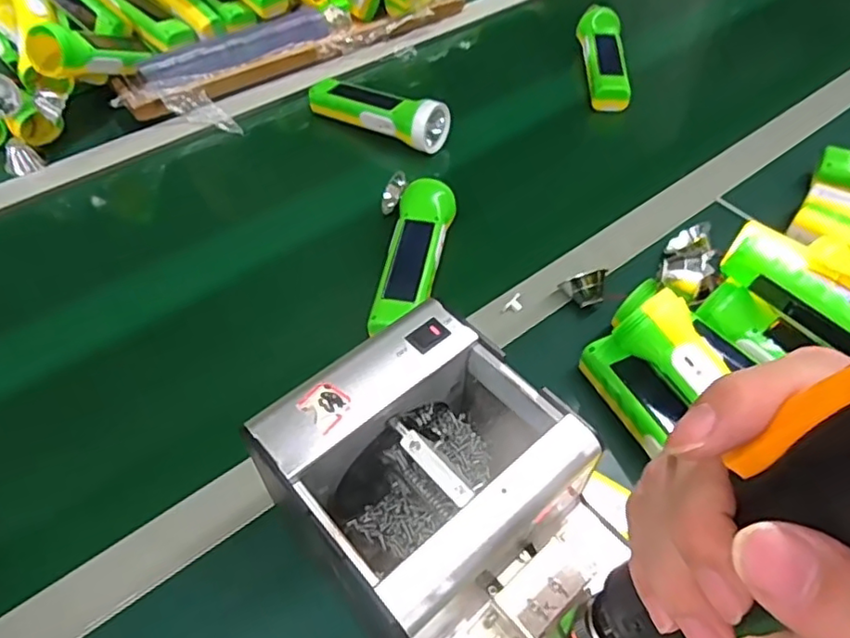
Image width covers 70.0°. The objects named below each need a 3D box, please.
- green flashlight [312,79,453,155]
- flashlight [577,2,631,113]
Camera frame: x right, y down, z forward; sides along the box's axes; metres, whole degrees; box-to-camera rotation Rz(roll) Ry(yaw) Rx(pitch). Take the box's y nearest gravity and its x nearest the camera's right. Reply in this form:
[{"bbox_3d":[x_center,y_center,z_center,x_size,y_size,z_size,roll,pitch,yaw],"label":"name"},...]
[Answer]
[{"bbox_3d":[-0.052,-0.237,0.681,0.173,0.046,0.045,30,58,23],"label":"green flashlight"},{"bbox_3d":[0.223,-0.330,0.756,0.048,0.039,0.189,1,52,2],"label":"flashlight"}]

